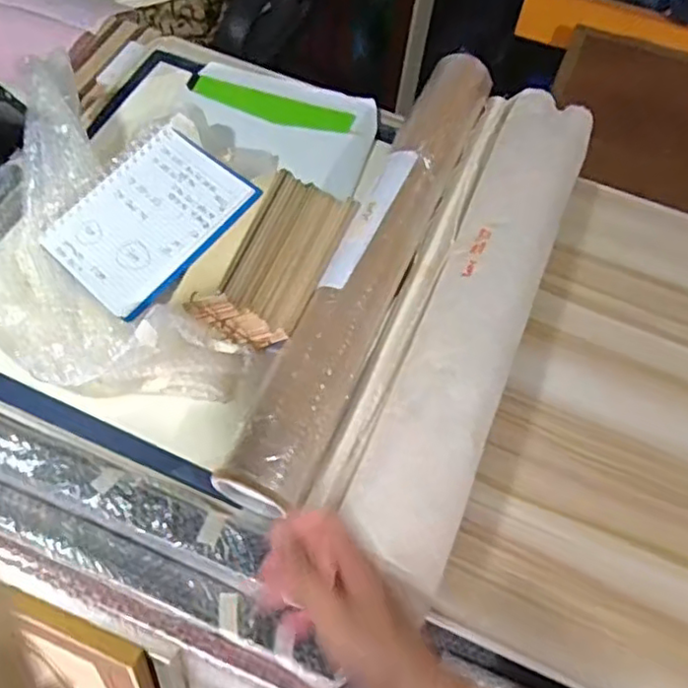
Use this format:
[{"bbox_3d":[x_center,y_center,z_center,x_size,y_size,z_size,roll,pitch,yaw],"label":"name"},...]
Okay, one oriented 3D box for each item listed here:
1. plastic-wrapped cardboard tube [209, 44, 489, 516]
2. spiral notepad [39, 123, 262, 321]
[{"bbox_3d":[0.042,-0.109,0.746,0.081,0.061,0.629,22,64,9],"label":"plastic-wrapped cardboard tube"},{"bbox_3d":[-0.231,-0.153,0.778,0.186,0.008,0.215,40,76,20],"label":"spiral notepad"}]

